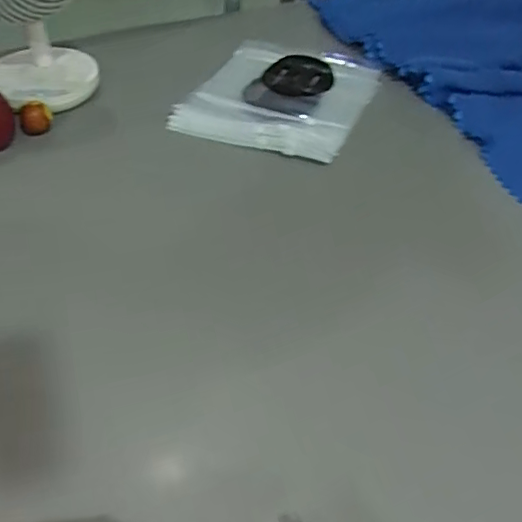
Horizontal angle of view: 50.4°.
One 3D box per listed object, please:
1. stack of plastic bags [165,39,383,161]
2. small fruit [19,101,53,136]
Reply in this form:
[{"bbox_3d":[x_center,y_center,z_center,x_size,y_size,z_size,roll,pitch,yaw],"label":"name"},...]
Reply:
[{"bbox_3d":[0.027,-0.212,0.694,0.199,0.025,0.245,18,48,14],"label":"stack of plastic bags"},{"bbox_3d":[-0.257,-0.164,0.630,0.035,0.040,0.034,-17,49,-18],"label":"small fruit"}]

